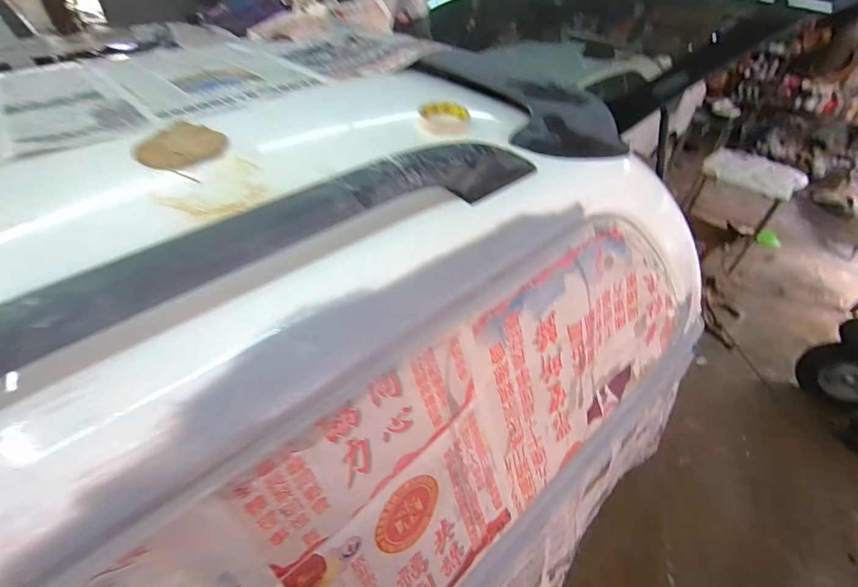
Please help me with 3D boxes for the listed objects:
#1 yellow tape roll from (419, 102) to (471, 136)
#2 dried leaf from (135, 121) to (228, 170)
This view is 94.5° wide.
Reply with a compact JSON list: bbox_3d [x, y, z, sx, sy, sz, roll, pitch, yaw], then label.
[{"bbox_3d":[0.026,-0.287,0.648,0.082,0.023,0.083,1,42,-1],"label":"yellow tape roll"},{"bbox_3d":[-0.345,-0.205,0.552,0.119,0.010,0.110,20,45,18],"label":"dried leaf"}]

